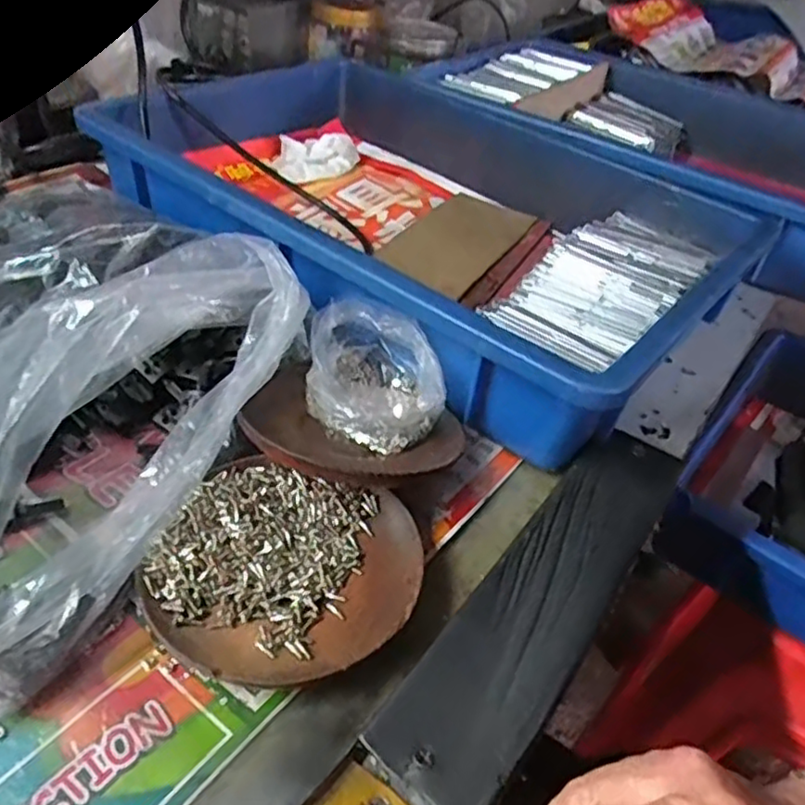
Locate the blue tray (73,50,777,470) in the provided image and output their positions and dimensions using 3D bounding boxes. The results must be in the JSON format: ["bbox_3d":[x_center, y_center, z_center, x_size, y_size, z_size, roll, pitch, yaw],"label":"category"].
[{"bbox_3d":[0.021,-0.148,0.508,0.425,0.083,0.319,32,46,25],"label":"blue tray"}]

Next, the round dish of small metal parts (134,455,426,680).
[{"bbox_3d":[-0.047,0.069,0.284,0.105,0.016,0.099,5,40,-4],"label":"round dish of small metal parts"}]

